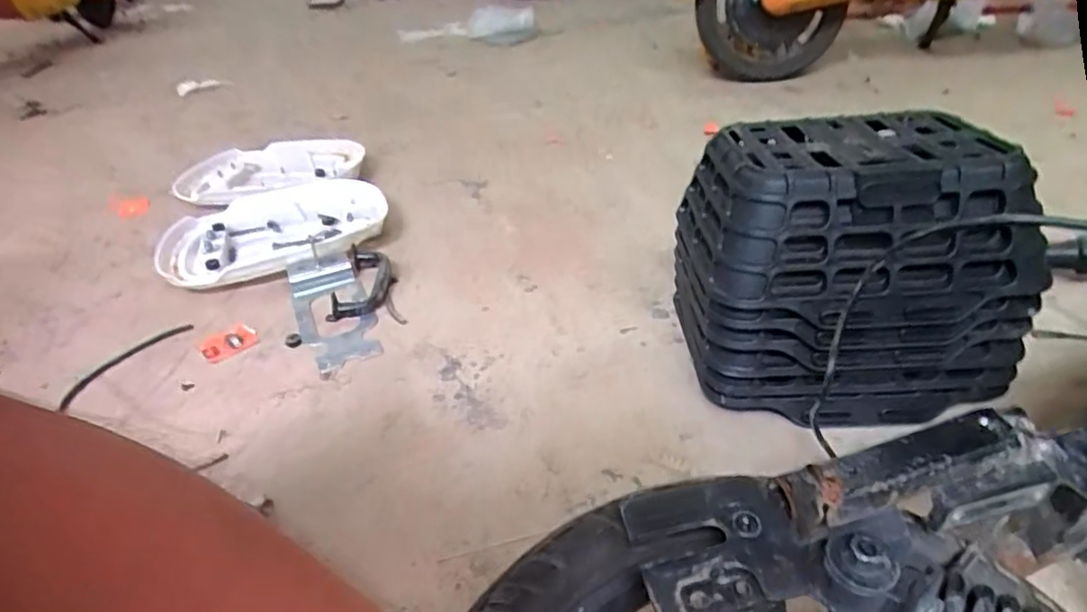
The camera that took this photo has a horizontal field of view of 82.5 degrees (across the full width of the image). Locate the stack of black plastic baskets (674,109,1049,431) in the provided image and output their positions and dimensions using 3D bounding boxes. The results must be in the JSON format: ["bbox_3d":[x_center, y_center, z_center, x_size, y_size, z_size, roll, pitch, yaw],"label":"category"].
[{"bbox_3d":[0.306,-0.051,0.662,0.299,0.244,0.236,-3,34,2],"label":"stack of black plastic baskets"}]

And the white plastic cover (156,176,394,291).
[{"bbox_3d":[-0.445,-0.122,1.047,0.367,0.071,0.273,-13,35,-13],"label":"white plastic cover"}]

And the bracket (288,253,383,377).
[{"bbox_3d":[-0.294,0.004,0.862,0.106,0.046,0.238,-20,37,-19],"label":"bracket"}]

